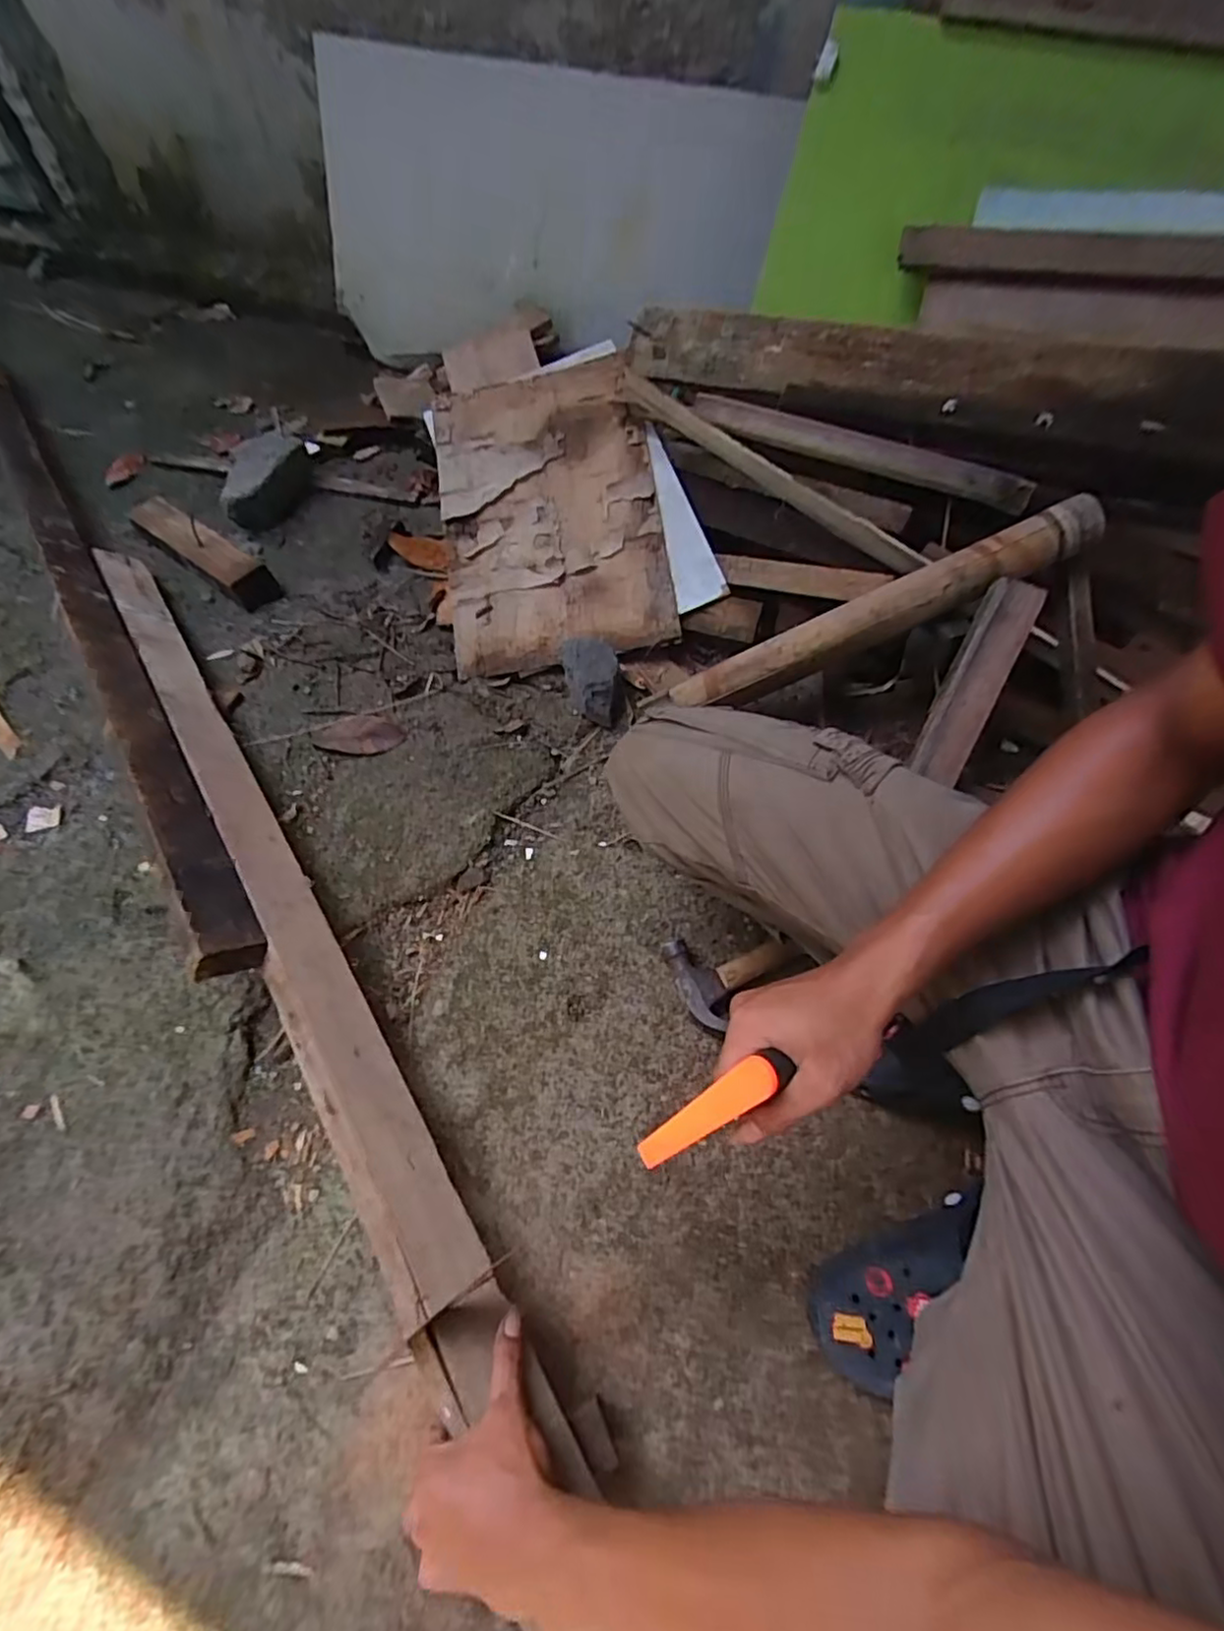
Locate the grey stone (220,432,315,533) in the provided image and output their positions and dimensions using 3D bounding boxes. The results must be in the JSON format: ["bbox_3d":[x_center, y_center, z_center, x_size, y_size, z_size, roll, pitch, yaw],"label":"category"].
[{"bbox_3d":[-0.587,-0.581,1.108,0.096,0.079,0.206,1,59,-2],"label":"grey stone"}]

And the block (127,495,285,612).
[{"bbox_3d":[-0.653,-0.421,1.024,0.305,0.051,0.076,35,64,17],"label":"block"}]

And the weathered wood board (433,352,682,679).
[{"bbox_3d":[-0.098,-0.471,0.997,0.330,0.019,0.490,-9,79,4],"label":"weathered wood board"}]

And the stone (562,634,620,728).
[{"bbox_3d":[-0.031,-0.186,0.901,0.079,0.073,0.110,-2,60,-4],"label":"stone"}]

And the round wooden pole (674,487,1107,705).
[{"bbox_3d":[0.332,-0.249,0.808,0.541,0.058,0.057,-23,61,10],"label":"round wooden pole"}]

